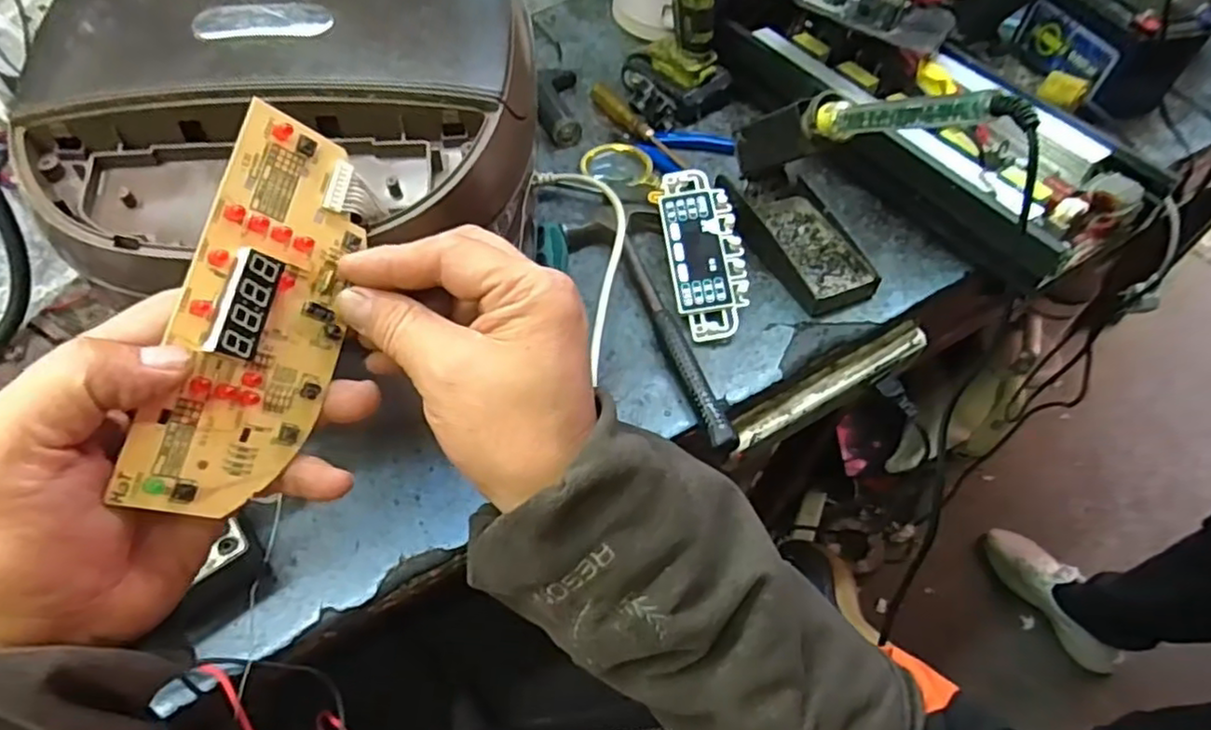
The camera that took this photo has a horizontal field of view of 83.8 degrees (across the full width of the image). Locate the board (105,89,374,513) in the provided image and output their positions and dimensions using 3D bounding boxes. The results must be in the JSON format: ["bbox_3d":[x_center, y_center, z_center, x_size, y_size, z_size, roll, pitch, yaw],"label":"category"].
[{"bbox_3d":[-0.129,-0.019,0.261,0.012,0.060,0.151,2,74,41],"label":"board"}]

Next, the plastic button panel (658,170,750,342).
[{"bbox_3d":[0.081,-0.095,0.557,0.059,0.006,0.153,-8,71,2],"label":"plastic button panel"}]

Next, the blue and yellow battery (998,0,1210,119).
[{"bbox_3d":[0.542,-0.360,0.745,0.090,0.091,0.166,-21,57,-17],"label":"blue and yellow battery"}]

